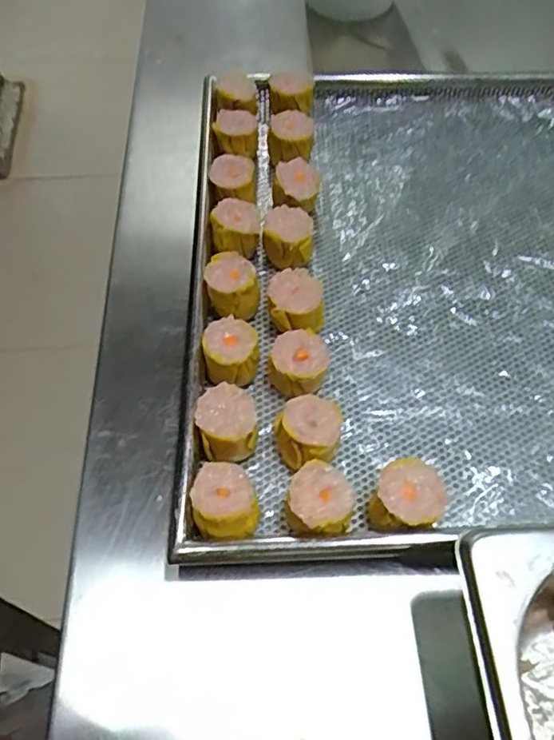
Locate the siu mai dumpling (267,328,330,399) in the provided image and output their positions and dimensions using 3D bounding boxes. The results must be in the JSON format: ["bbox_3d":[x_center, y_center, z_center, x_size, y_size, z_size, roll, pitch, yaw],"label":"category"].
[{"bbox_3d":[0.013,0.000,0.366,0.035,0.031,0.039,6,58,5],"label":"siu mai dumpling"}]

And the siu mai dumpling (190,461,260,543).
[{"bbox_3d":[-0.027,0.074,0.316,0.033,0.034,0.039,-8,58,-4],"label":"siu mai dumpling"}]

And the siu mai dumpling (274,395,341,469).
[{"bbox_3d":[0.018,0.038,0.341,0.037,0.031,0.039,-10,58,-5],"label":"siu mai dumpling"}]

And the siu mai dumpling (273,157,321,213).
[{"bbox_3d":[0.015,-0.134,0.441,0.032,0.033,0.038,4,58,4],"label":"siu mai dumpling"}]

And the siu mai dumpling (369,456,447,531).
[{"bbox_3d":[0.069,0.070,0.316,0.035,0.038,0.037,0,57,1],"label":"siu mai dumpling"}]

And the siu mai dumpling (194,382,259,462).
[{"bbox_3d":[-0.028,0.033,0.341,0.032,0.035,0.041,-10,58,-5],"label":"siu mai dumpling"}]

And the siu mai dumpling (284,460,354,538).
[{"bbox_3d":[0.022,0.072,0.315,0.033,0.035,0.036,4,58,4],"label":"siu mai dumpling"}]

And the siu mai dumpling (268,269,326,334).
[{"bbox_3d":[0.012,-0.042,0.392,0.035,0.028,0.041,-8,58,-4],"label":"siu mai dumpling"}]

